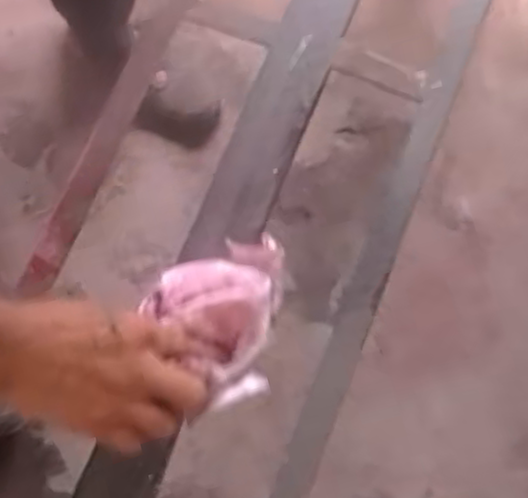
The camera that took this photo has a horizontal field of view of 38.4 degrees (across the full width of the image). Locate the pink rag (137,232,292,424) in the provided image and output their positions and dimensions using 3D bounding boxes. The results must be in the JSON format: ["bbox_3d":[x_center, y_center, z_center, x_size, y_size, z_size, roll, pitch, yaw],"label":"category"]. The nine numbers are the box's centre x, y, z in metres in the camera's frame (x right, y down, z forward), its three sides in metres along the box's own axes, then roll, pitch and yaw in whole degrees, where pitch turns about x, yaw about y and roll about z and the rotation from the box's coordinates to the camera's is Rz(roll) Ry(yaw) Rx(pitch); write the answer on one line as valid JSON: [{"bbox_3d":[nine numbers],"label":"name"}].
[{"bbox_3d":[-0.020,0.048,0.557,0.109,0.043,0.106,-29,78,-9],"label":"pink rag"}]

